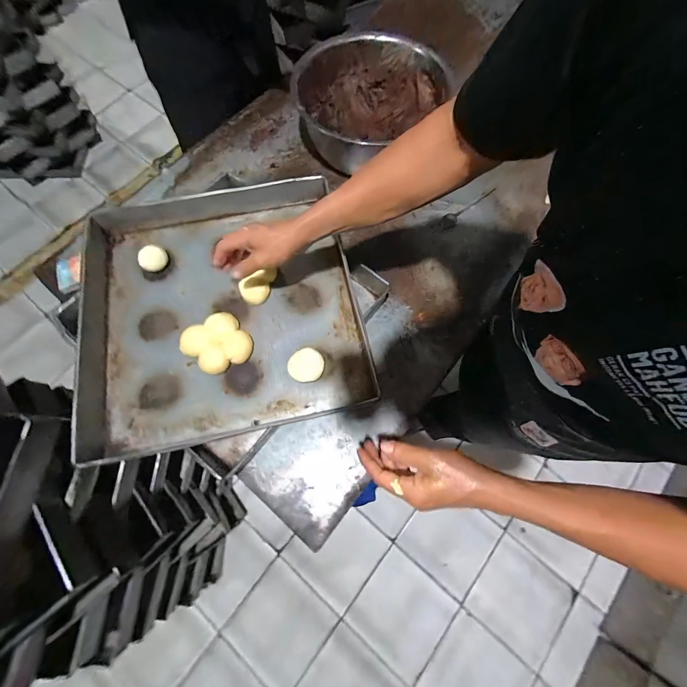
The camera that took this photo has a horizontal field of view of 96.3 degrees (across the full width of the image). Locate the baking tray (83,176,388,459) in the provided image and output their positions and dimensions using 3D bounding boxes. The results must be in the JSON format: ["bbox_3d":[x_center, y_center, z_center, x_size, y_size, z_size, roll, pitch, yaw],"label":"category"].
[{"bbox_3d":[-0.222,-0.065,0.559,0.484,0.085,0.445,-11,72,-3],"label":"baking tray"}]

